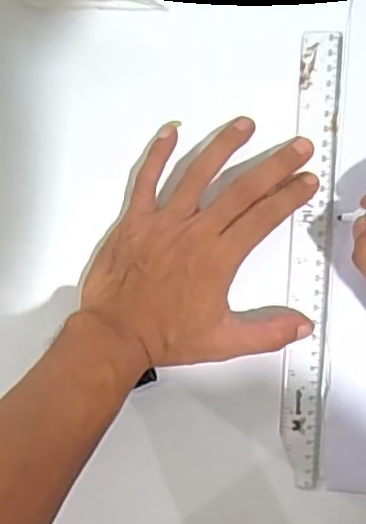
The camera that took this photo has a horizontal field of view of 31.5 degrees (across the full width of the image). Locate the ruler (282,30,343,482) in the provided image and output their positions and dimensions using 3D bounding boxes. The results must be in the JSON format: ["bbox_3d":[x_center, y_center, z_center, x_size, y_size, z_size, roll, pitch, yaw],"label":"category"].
[{"bbox_3d":[0.086,-0.002,0.436,0.026,0.004,0.297,3,91,7],"label":"ruler"}]

